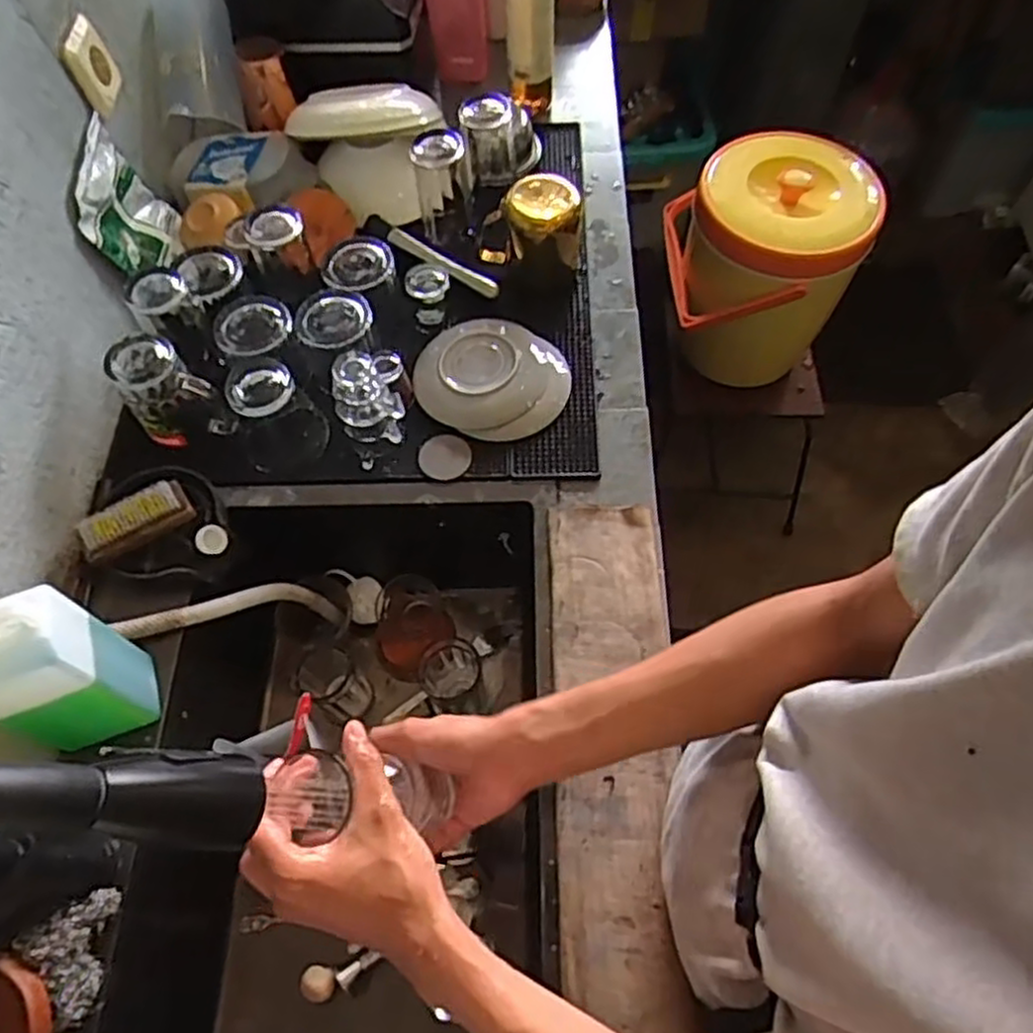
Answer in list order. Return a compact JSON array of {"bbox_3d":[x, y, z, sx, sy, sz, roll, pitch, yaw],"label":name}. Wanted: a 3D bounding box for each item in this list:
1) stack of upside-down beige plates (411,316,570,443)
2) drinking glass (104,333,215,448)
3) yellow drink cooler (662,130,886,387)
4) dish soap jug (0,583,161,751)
[{"bbox_3d":[-0.031,-0.166,0.852,0.181,0.037,0.160,13,63,9],"label":"stack of upside-down beige plates"},{"bbox_3d":[-0.365,-0.127,0.770,0.083,0.103,0.071,39,70,20],"label":"drinking glass"},{"bbox_3d":[0.451,-0.465,1.400,0.348,0.388,0.351,11,63,8],"label":"yellow drink cooler"},{"bbox_3d":[-0.379,0.125,0.603,0.087,0.189,0.076,-21,63,-9],"label":"dish soap jug"}]

